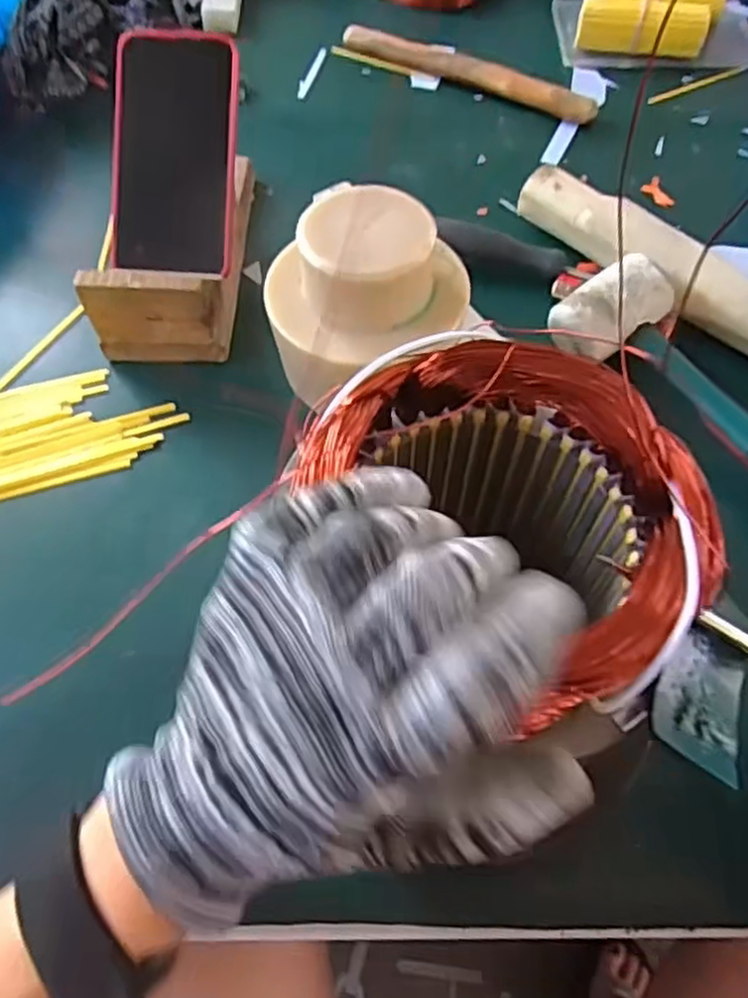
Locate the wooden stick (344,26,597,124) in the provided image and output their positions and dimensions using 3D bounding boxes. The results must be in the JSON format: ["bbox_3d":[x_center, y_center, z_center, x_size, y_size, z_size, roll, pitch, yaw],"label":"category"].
[{"bbox_3d":[0.083,-0.385,0.659,0.248,0.026,0.024,29,63,16],"label":"wooden stick"}]

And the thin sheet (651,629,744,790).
[{"bbox_3d":[0.102,0.064,0.228,0.028,0.006,0.053,31,39,9],"label":"thin sheet"}]

